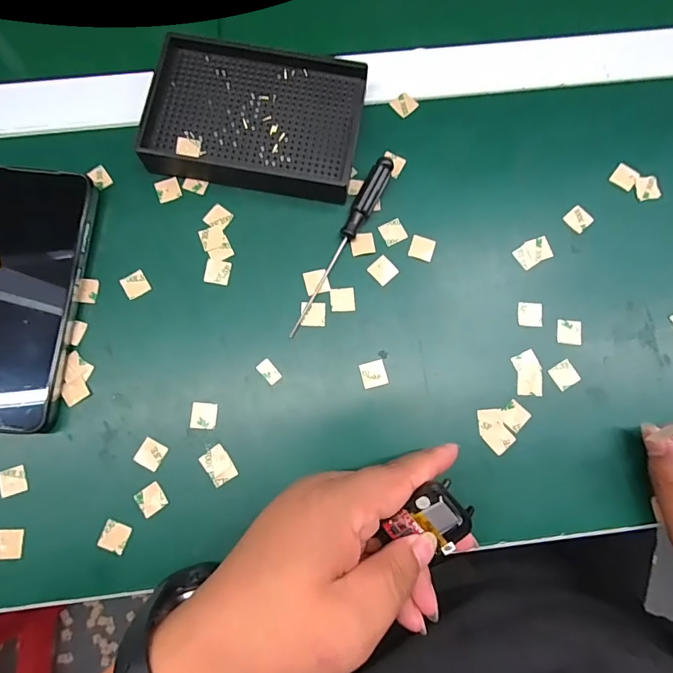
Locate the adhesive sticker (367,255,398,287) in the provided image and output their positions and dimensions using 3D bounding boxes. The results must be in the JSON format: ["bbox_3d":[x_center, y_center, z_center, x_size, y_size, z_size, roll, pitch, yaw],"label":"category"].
[{"bbox_3d":[0.031,-0.044,0.282,0.015,0.004,0.016,-42,82,-9],"label":"adhesive sticker"}]

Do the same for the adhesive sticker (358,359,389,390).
[{"bbox_3d":[0.023,0.024,0.271,0.016,0.004,0.016,-13,81,-5],"label":"adhesive sticker"}]

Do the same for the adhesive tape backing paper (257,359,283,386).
[{"bbox_3d":[-0.042,0.022,0.269,0.009,0.004,0.016,-39,82,-8],"label":"adhesive tape backing paper"}]

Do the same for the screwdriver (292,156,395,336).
[{"bbox_3d":[0.005,-0.058,0.279,0.013,0.014,0.129,26,79,4],"label":"screwdriver"}]

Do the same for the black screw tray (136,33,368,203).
[{"bbox_3d":[-0.053,-0.148,0.291,0.135,0.024,0.092,9,78,0],"label":"black screw tray"}]

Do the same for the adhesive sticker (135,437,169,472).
[{"bbox_3d":[-0.111,0.070,0.258,0.014,0.004,0.015,27,79,4],"label":"adhesive sticker"}]

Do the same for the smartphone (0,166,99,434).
[{"bbox_3d":[-0.201,-0.026,0.269,0.076,0.017,0.161,5,78,0],"label":"smartphone"}]

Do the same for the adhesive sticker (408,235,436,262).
[{"bbox_3d":[0.057,-0.059,0.287,0.015,0.004,0.016,18,77,4],"label":"adhesive sticker"}]

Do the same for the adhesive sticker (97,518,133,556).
[{"bbox_3d":[-0.128,0.116,0.251,0.015,0.004,0.016,22,75,-2],"label":"adhesive sticker"}]

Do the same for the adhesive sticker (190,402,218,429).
[{"bbox_3d":[-0.081,0.049,0.265,0.015,0.004,0.015,4,77,-6],"label":"adhesive sticker"}]

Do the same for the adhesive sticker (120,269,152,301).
[{"bbox_3d":[-0.130,-0.033,0.278,0.016,0.004,0.015,-33,81,-8],"label":"adhesive sticker"}]

